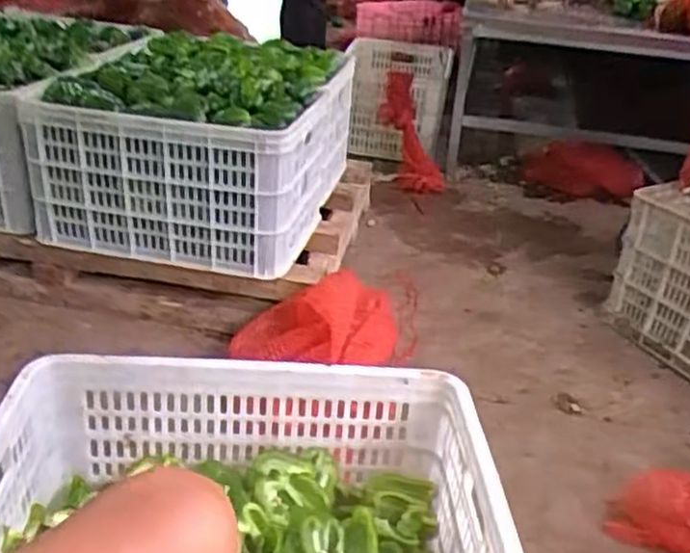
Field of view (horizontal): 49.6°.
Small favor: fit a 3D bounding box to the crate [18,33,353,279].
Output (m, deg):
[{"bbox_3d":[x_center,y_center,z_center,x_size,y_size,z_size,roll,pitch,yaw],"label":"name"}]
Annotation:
[{"bbox_3d":[-0.271,-0.265,1.486,0.465,0.310,0.505,11,29,12],"label":"crate"}]

